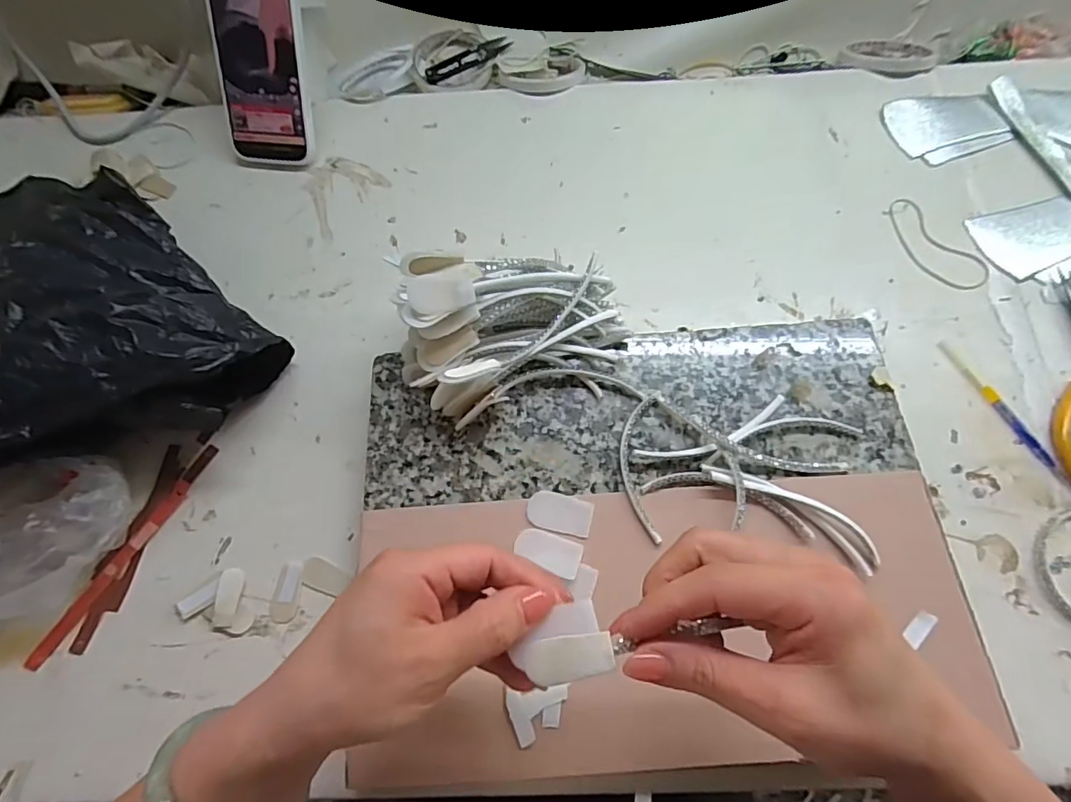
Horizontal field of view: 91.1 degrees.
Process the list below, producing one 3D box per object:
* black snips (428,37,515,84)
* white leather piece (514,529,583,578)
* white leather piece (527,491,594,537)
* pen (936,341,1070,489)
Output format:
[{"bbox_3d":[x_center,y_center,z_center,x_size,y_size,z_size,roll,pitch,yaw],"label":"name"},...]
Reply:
[{"bbox_3d":[-0.074,-0.374,0.572,0.103,0.011,0.022,-28,69,-8],"label":"black snips"},{"bbox_3d":[0.008,0.096,0.337,0.042,0.004,0.023,16,56,9],"label":"white leather piece"},{"bbox_3d":[0.016,0.074,0.349,0.042,0.004,0.024,13,69,8],"label":"white leather piece"},{"bbox_3d":[0.343,0.007,0.384,0.010,0.005,0.129,-24,68,-7],"label":"pen"}]

